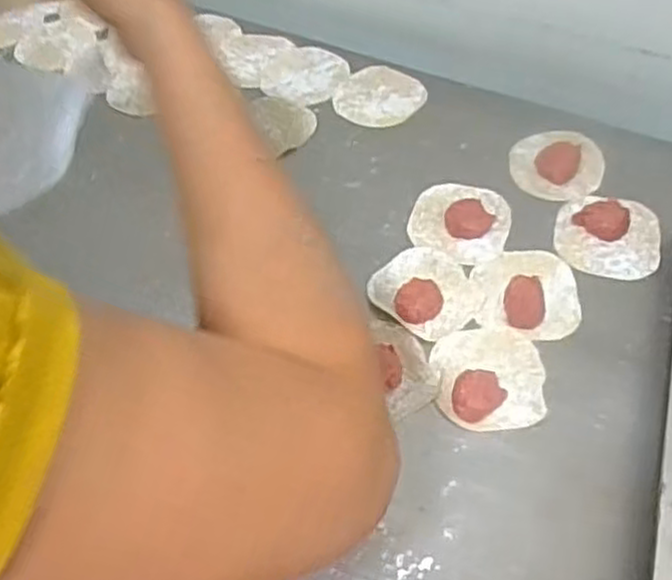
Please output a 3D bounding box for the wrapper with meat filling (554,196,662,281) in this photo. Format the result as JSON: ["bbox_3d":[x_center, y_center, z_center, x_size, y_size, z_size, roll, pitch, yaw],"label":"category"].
[{"bbox_3d":[0.221,-0.047,0.623,0.081,0.014,0.074,13,58,14],"label":"wrapper with meat filling"}]

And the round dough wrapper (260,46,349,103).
[{"bbox_3d":[-0.029,-0.214,0.770,0.078,0.004,0.083,1,56,-1],"label":"round dough wrapper"}]

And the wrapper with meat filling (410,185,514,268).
[{"bbox_3d":[0.103,-0.061,0.641,0.079,0.016,0.082,-2,55,4],"label":"wrapper with meat filling"}]

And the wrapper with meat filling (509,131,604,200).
[{"bbox_3d":[0.191,-0.111,0.667,0.077,0.018,0.076,15,58,15],"label":"wrapper with meat filling"}]

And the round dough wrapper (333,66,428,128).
[{"bbox_3d":[0.040,-0.187,0.748,0.079,0.006,0.078,-2,55,4],"label":"round dough wrapper"}]

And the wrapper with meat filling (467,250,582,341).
[{"bbox_3d":[0.147,-0.002,0.596,0.077,0.024,0.080,-4,55,3],"label":"wrapper with meat filling"}]

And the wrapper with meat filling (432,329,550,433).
[{"bbox_3d":[0.111,0.059,0.555,0.076,0.016,0.080,-8,55,0],"label":"wrapper with meat filling"}]

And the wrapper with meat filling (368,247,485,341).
[{"bbox_3d":[0.071,-0.003,0.602,0.075,0.018,0.080,-2,55,4],"label":"wrapper with meat filling"}]

